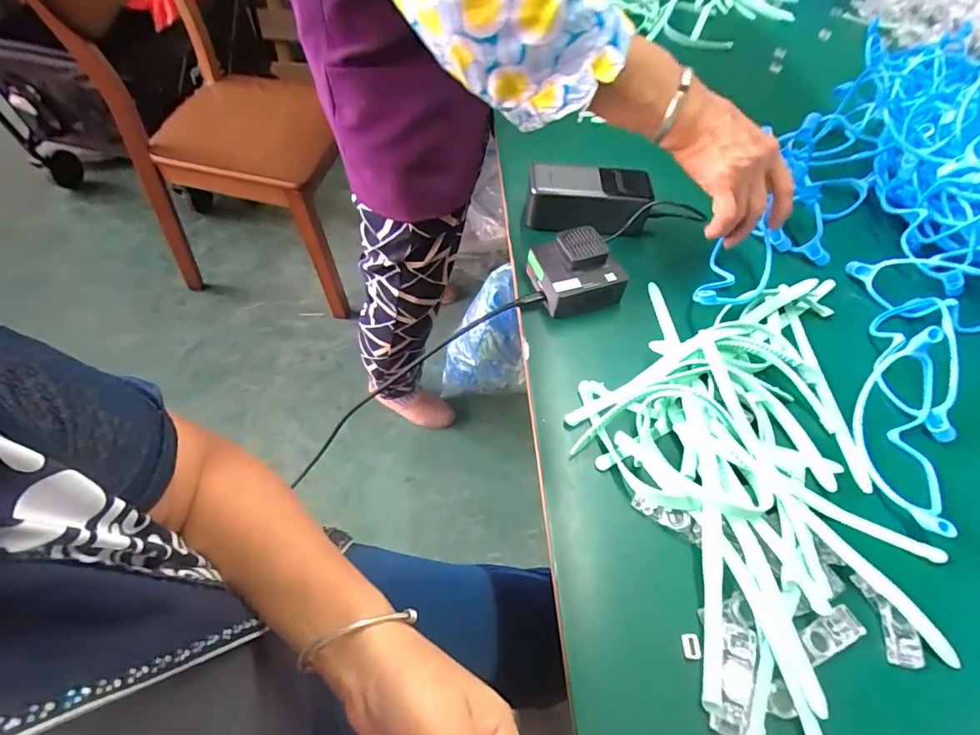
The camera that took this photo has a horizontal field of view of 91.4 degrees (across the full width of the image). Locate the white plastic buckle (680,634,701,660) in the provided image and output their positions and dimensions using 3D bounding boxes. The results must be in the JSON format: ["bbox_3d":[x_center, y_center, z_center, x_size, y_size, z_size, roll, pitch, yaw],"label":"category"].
[{"bbox_3d":[0.132,0.184,0.314,0.011,0.004,0.015,-3,56,-7],"label":"white plastic buckle"}]

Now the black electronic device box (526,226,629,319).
[{"bbox_3d":[0.085,-0.092,0.467,0.079,0.051,0.071,-13,58,-14],"label":"black electronic device box"}]

